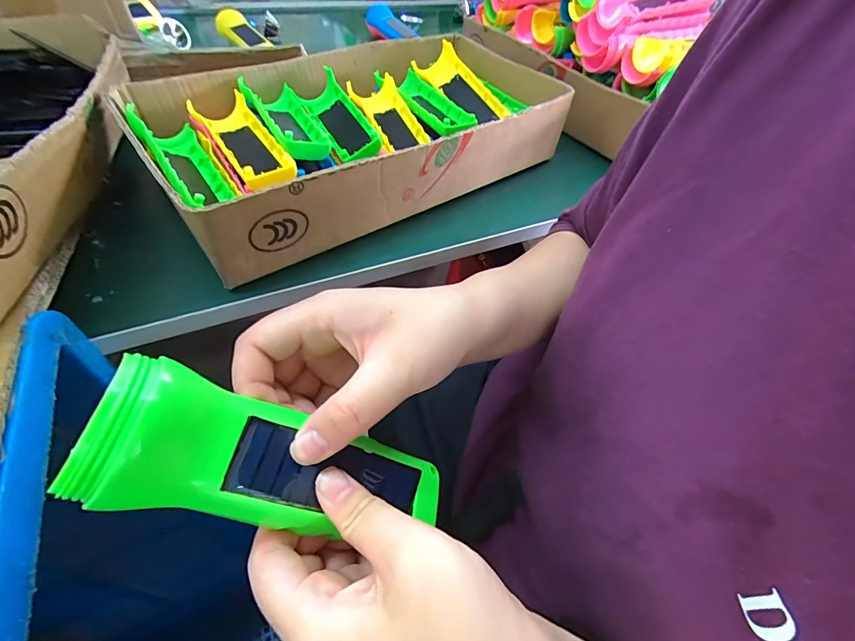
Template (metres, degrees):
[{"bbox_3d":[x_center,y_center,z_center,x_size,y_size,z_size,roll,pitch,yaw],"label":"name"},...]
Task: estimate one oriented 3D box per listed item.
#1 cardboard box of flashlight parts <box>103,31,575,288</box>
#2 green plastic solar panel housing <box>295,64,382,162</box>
[{"bbox_3d":[-0.071,-0.202,0.421,0.407,0.103,0.243,-31,59,-28],"label":"cardboard box of flashlight parts"},{"bbox_3d":[-0.090,-0.205,0.393,0.049,0.034,0.154,-18,54,-21],"label":"green plastic solar panel housing"}]

